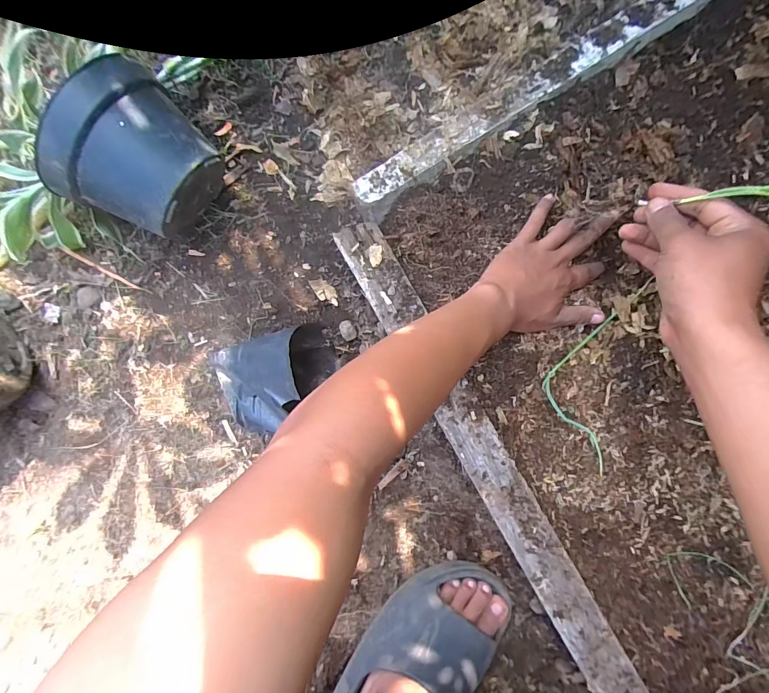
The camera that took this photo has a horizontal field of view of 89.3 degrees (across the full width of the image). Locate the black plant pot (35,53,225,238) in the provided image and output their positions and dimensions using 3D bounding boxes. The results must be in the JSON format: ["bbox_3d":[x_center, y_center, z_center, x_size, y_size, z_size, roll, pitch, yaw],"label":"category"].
[{"bbox_3d":[-0.238,-0.185,0.408,0.107,0.146,0.137,33,90,3],"label":"black plant pot"}]

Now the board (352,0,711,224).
[{"bbox_3d":[0.290,-0.361,0.425,0.734,0.025,0.042,-32,88,1],"label":"board"}]

